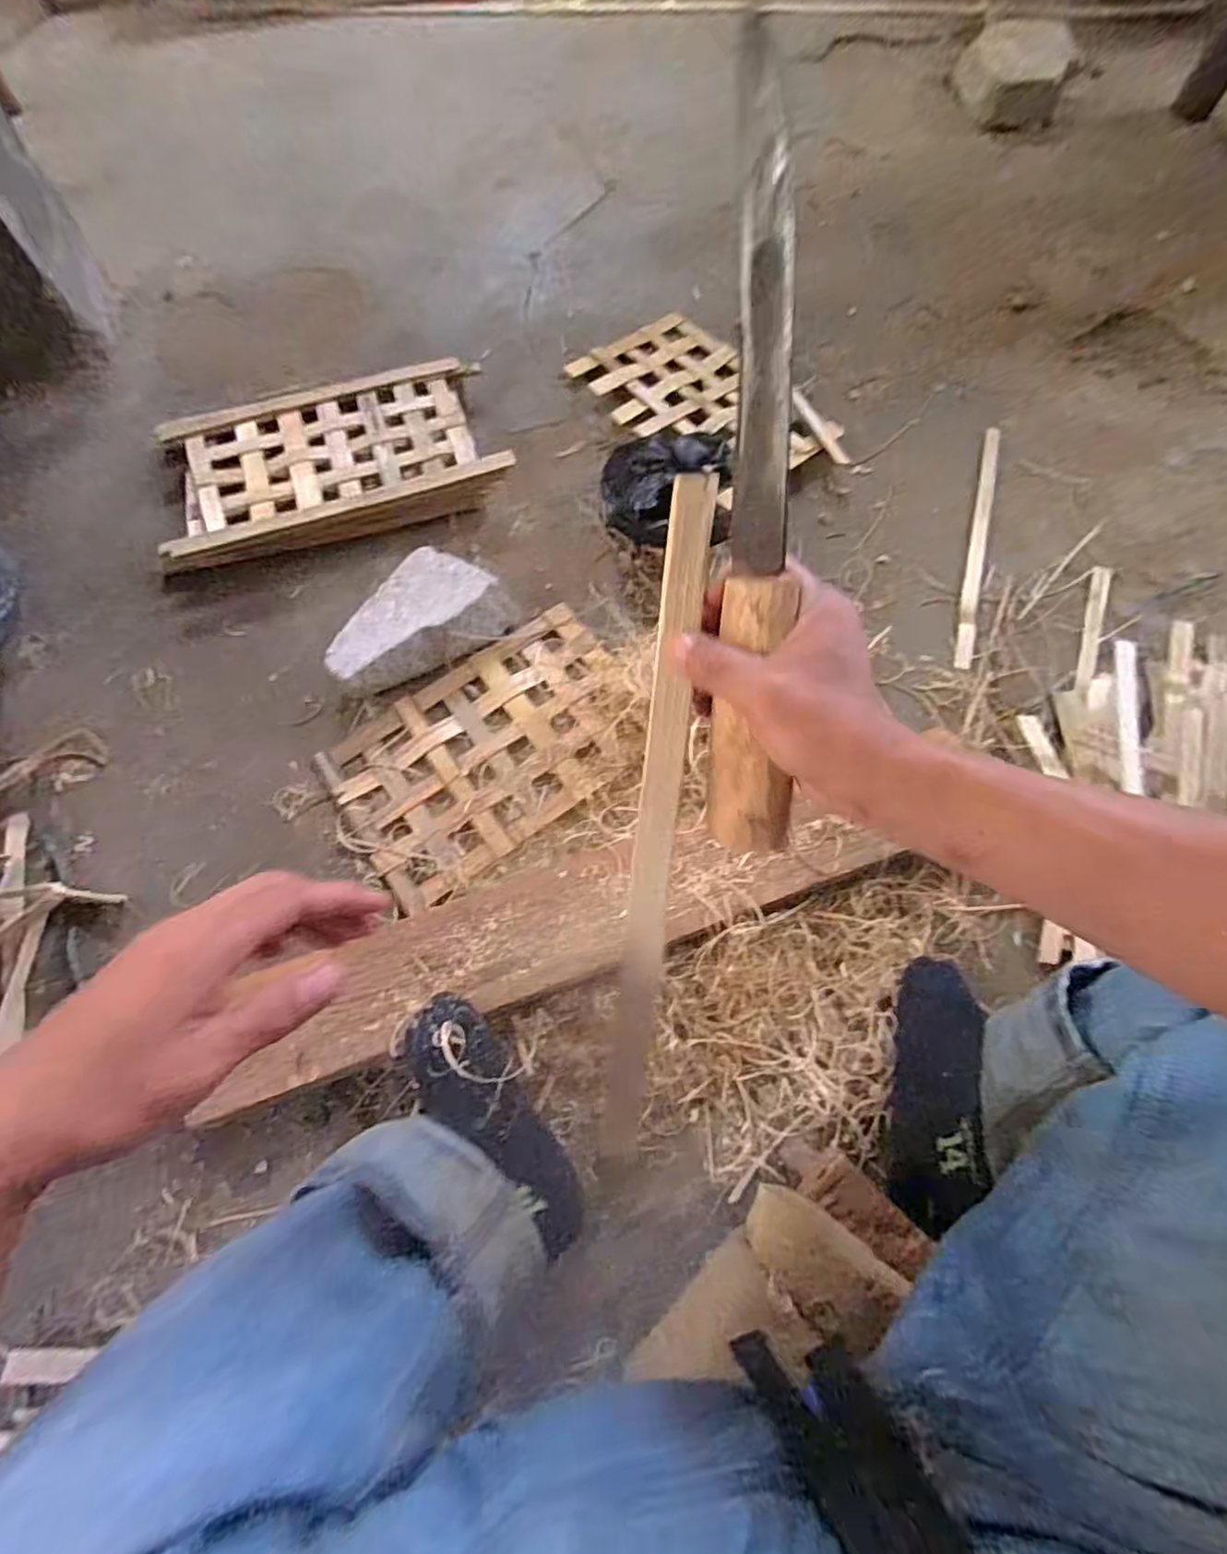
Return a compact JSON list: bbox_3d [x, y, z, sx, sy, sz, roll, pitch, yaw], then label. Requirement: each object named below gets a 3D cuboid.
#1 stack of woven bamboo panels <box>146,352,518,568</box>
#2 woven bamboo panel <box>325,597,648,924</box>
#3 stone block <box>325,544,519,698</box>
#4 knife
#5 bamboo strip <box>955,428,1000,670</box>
[{"bbox_3d":[-0.377,-0.423,0.881,0.439,0.056,0.256,-17,72,-7],"label":"stack of woven bamboo panels"},{"bbox_3d":[-0.139,-0.035,0.740,0.346,0.019,0.224,-35,75,-12],"label":"woven bamboo panel"},{"bbox_3d":[-0.239,-0.191,0.774,0.221,0.058,0.122,-32,74,-12],"label":"stone block"},{"bbox_3d":[0.062,-0.116,0.283,0.034,0.031,0.310,-2,106,-2],"label":"knife"},{"bbox_3d":[0.488,-0.313,0.862,0.019,0.009,0.401,16,71,5],"label":"bamboo strip"}]

